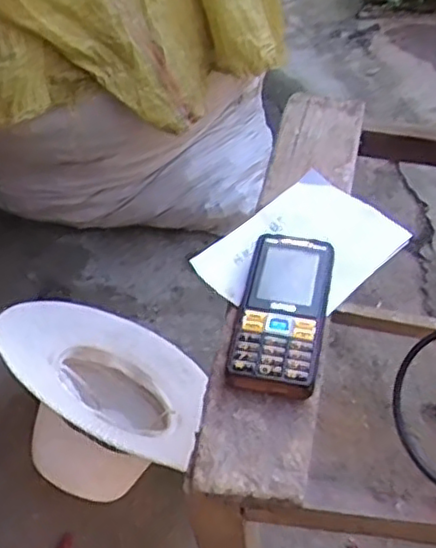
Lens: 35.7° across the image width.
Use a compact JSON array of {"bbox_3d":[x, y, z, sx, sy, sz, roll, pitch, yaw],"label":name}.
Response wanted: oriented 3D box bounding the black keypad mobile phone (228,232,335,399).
[{"bbox_3d":[0.046,0.027,0.470,0.059,0.025,0.125,7,50,10],"label":"black keypad mobile phone"}]

